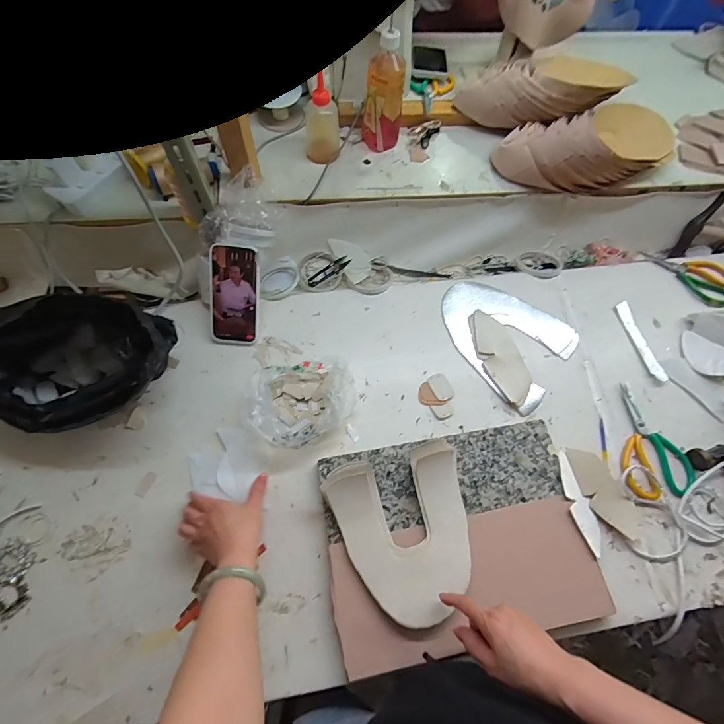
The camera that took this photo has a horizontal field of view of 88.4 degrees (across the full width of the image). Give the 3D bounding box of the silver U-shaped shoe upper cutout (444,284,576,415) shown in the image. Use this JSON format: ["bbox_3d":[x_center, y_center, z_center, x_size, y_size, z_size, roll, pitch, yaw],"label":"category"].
[{"bbox_3d":[0.261,-0.053,0.704,0.248,0.007,0.208,39,71,12],"label":"silver U-shaped shoe upper cutout"}]

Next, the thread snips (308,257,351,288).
[{"bbox_3d":[-0.068,-0.183,0.748,0.097,0.014,0.027,-33,73,-15],"label":"thread snips"}]

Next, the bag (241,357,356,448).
[{"bbox_3d":[-0.100,0.059,0.602,0.155,0.070,0.163,30,69,9],"label":"bag"}]

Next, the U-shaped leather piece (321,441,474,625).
[{"bbox_3d":[0.076,0.227,0.523,0.194,0.040,0.216,-23,71,-12],"label":"U-shaped leather piece"}]

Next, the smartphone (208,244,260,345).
[{"bbox_3d":[-0.220,-0.114,0.644,0.081,0.012,0.167,4,106,-1],"label":"smartphone"}]

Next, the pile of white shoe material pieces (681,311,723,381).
[{"bbox_3d":[0.662,-0.038,0.684,0.116,0.064,0.133,-19,70,-10],"label":"pile of white shoe material pieces"}]

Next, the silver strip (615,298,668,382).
[{"bbox_3d":[0.528,-0.041,0.706,0.025,0.005,0.165,-12,69,-8],"label":"silver strip"}]

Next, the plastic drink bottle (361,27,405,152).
[{"bbox_3d":[0.042,-0.479,0.670,0.066,0.177,0.054,-27,72,-13],"label":"plastic drink bottle"}]

